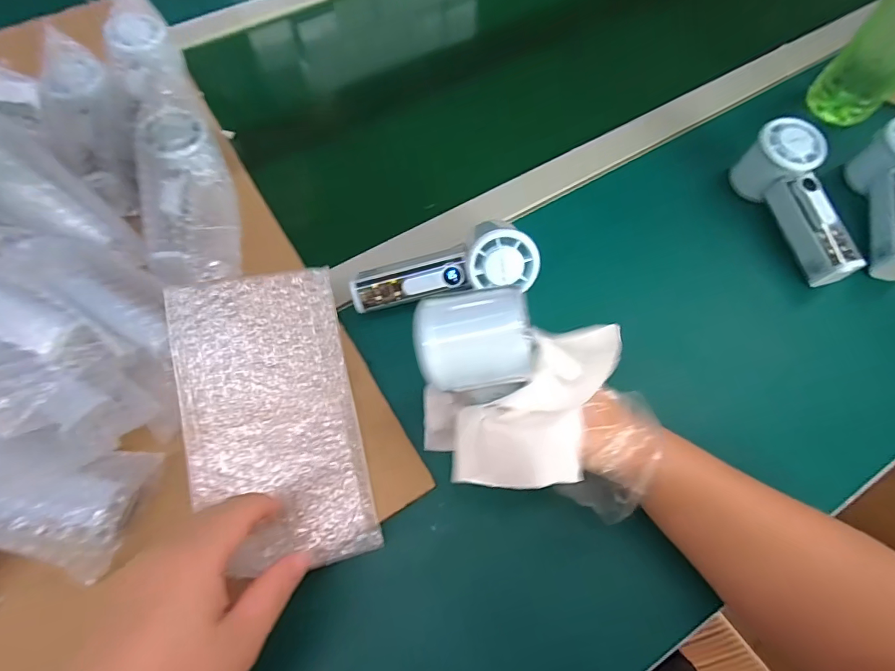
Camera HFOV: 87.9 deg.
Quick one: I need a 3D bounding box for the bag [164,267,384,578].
[{"bbox_3d":[-0.127,0.056,0.338,0.116,0.015,0.210,-11,76,-15],"label":"bag"}]

